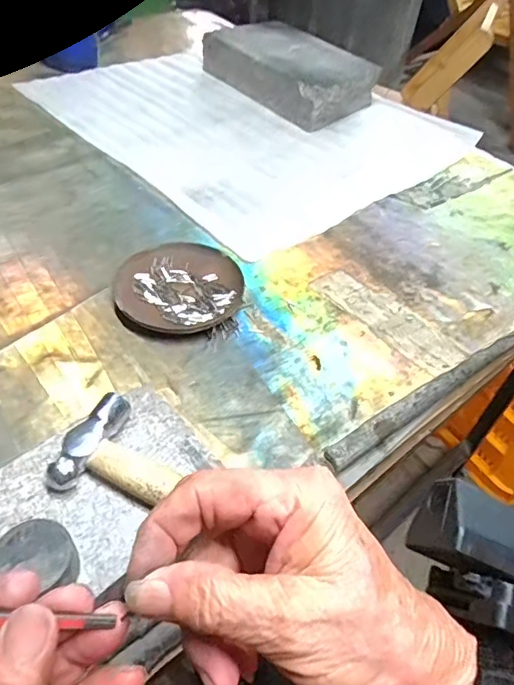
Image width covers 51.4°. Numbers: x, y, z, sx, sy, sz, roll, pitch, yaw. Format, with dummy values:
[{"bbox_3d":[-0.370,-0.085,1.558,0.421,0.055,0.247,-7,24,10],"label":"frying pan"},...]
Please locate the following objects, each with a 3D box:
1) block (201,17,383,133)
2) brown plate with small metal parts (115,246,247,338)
[{"bbox_3d":[0.054,-0.412,0.801,0.154,0.059,0.237,-30,57,-29],"label":"block"},{"bbox_3d":[-0.071,-0.051,0.491,0.113,0.018,0.104,3,47,-4],"label":"brown plate with small metal parts"}]

